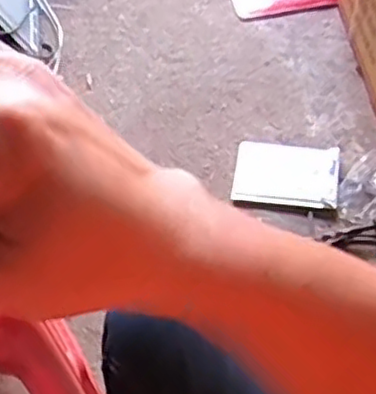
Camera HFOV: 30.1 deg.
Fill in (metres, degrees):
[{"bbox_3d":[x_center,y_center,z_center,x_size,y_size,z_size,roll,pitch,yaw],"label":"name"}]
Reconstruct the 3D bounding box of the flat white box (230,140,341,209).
[{"bbox_3d":[0.173,-0.042,1.224,0.178,0.022,0.137,8,54,5],"label":"flat white box"}]

